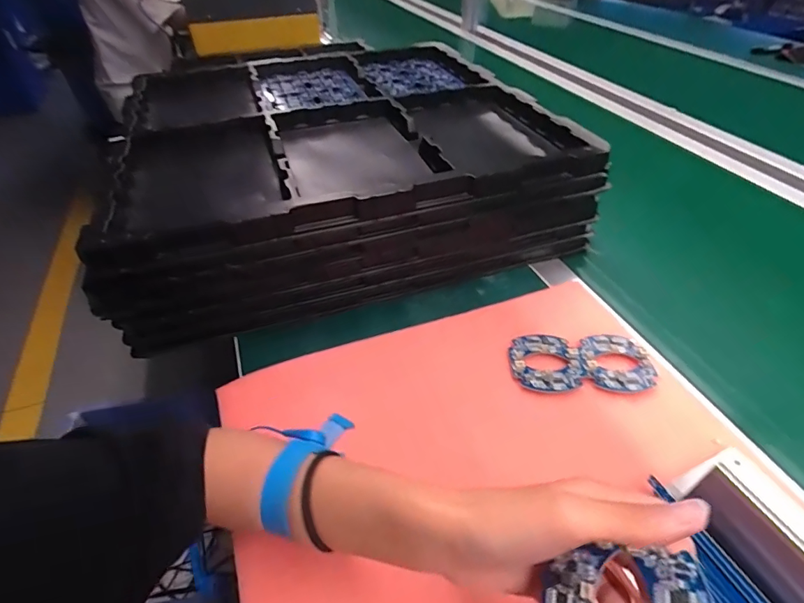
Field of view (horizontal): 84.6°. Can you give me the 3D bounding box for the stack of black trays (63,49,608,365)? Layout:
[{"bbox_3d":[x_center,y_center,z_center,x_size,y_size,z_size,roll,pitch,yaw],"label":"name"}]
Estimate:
[{"bbox_3d":[-0.107,-0.202,0.610,0.535,0.116,0.498,-17,45,-17],"label":"stack of black trays"}]

